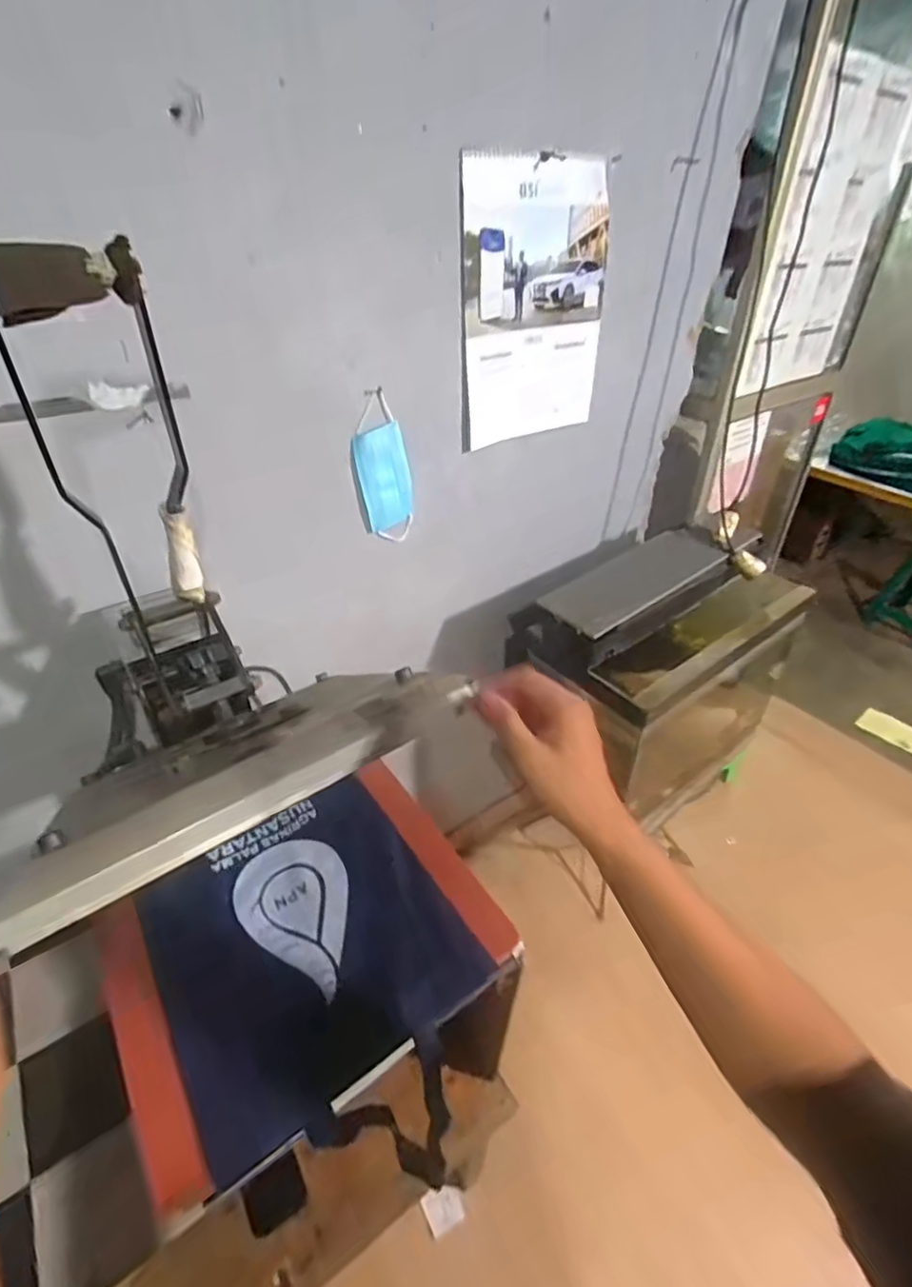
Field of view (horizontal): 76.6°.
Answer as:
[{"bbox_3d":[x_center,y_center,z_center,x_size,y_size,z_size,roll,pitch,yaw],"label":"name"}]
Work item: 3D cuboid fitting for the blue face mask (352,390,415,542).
[{"bbox_3d":[-0.117,-0.285,0.965,0.101,0.229,0.013,-28,46,-32],"label":"blue face mask"}]

